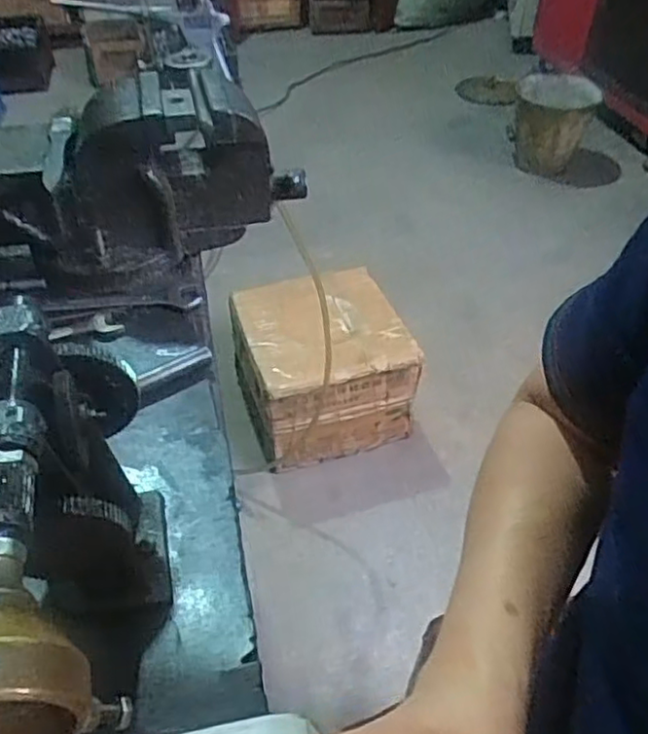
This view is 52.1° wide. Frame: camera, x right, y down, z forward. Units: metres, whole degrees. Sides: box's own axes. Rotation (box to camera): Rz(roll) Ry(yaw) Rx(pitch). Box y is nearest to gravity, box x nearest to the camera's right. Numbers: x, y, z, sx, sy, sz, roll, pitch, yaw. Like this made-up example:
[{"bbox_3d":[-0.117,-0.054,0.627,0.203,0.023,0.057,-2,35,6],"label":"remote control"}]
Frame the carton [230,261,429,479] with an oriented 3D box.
[{"bbox_3d":[-0.007,0.007,1.246,0.283,0.239,0.295,-13,45,-14],"label":"carton"}]

